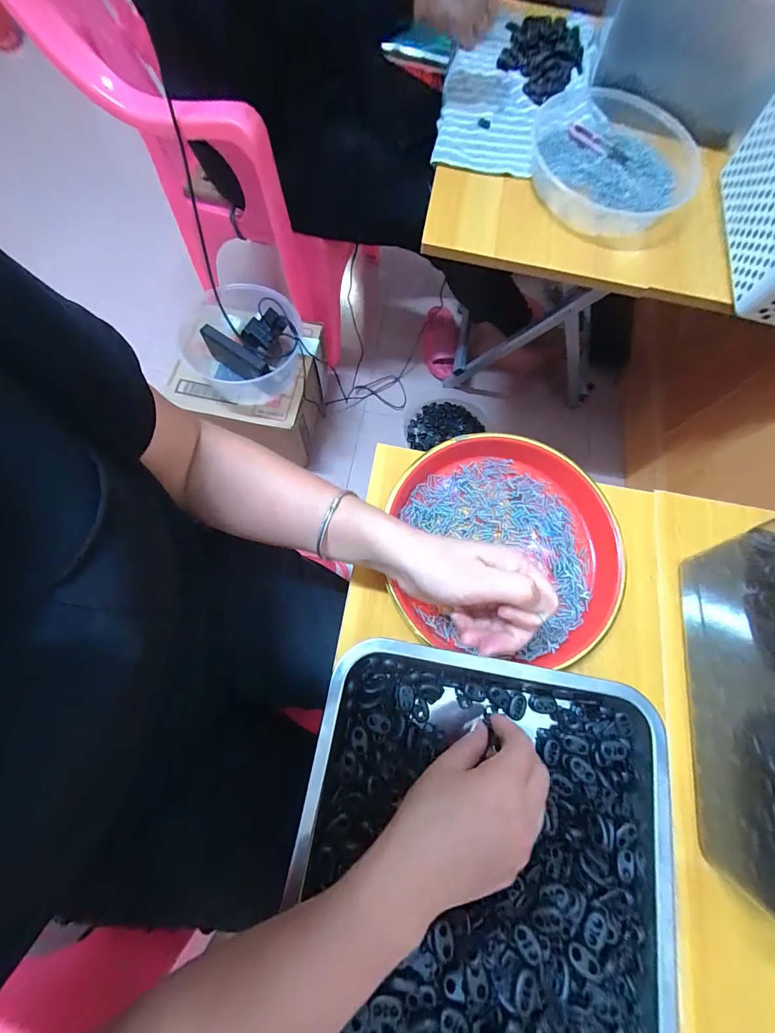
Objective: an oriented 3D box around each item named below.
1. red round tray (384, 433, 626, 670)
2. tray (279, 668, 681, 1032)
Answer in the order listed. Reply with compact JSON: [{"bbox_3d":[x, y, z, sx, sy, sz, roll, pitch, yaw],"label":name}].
[{"bbox_3d":[0.119,0.026,0.364,0.230,0.031,0.210,1,73,-2],"label":"red round tray"},{"bbox_3d":[0.067,0.300,0.269,0.272,0.048,0.351,7,72,0],"label":"tray"}]

